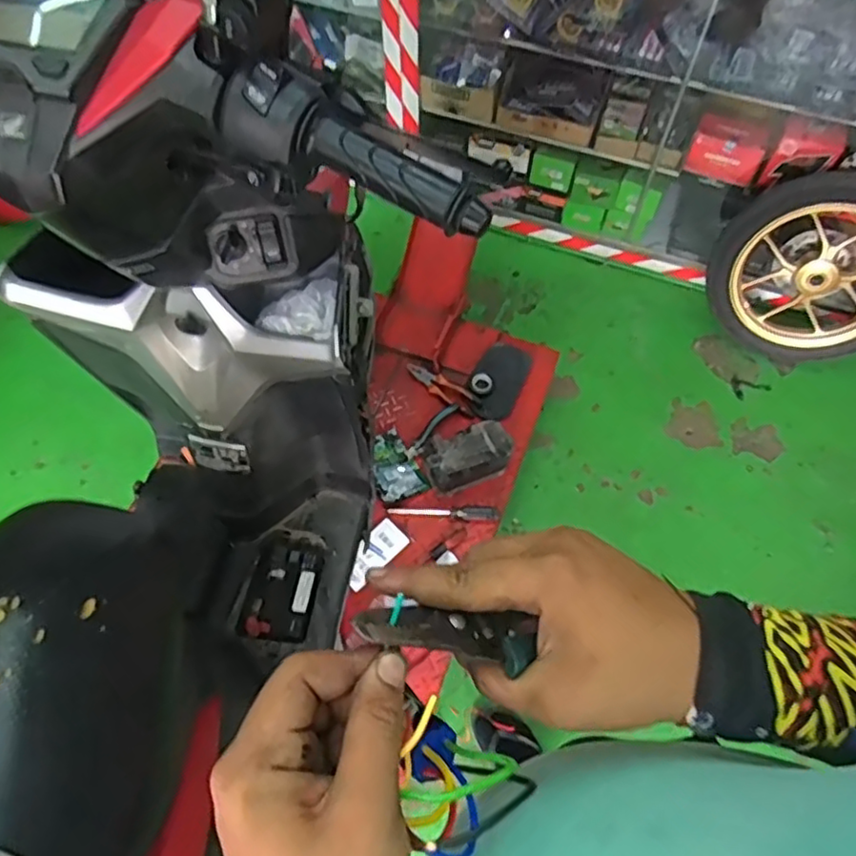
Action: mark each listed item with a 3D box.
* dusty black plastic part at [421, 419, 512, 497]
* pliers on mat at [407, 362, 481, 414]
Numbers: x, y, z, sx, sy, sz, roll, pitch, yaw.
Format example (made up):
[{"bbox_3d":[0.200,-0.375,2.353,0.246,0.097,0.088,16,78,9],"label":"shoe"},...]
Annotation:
[{"bbox_3d":[0.081,0.057,1.355,0.195,0.088,0.107,-18,62,-10],"label":"dusty black plastic part"},{"bbox_3d":[0.031,-0.094,1.489,0.195,0.030,0.049,37,71,14],"label":"pliers on mat"}]

